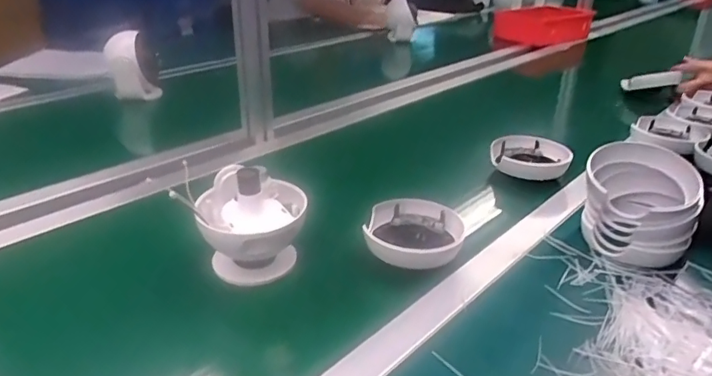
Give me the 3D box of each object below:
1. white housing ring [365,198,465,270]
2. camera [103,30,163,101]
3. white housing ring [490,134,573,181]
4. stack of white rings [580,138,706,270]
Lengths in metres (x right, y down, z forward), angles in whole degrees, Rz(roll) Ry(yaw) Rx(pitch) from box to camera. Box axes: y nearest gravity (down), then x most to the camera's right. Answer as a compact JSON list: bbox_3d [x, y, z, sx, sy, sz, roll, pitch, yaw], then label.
[{"bbox_3d":[0.069,0.060,0.629,0.109,0.048,0.115,2,27,-1],"label":"white housing ring"},{"bbox_3d":[-0.467,-0.255,1.110,0.099,0.130,0.068,-11,30,-25],"label":"camera"},{"bbox_3d":[0.274,-0.050,0.834,0.113,0.033,0.117,6,27,7],"label":"white housing ring"},{"bbox_3d":[0.339,0.018,0.634,0.116,0.121,0.115,17,30,26],"label":"stack of white rings"}]

